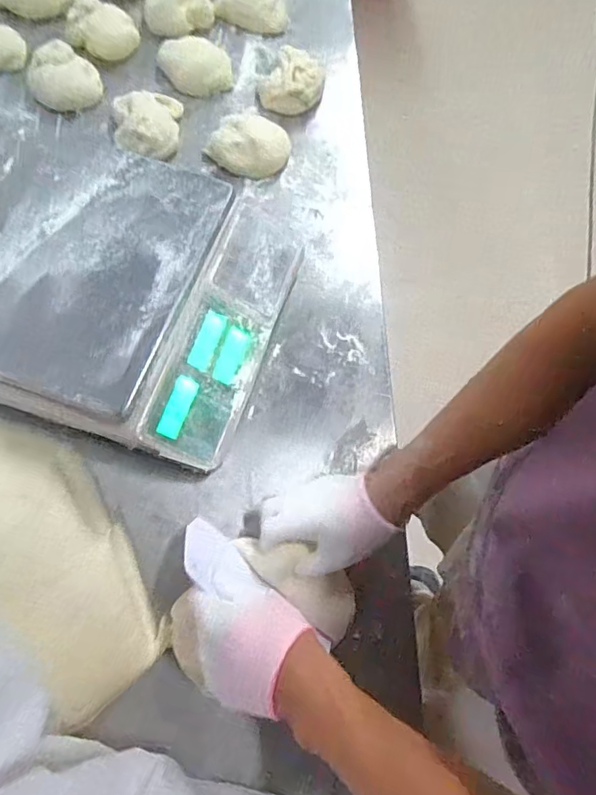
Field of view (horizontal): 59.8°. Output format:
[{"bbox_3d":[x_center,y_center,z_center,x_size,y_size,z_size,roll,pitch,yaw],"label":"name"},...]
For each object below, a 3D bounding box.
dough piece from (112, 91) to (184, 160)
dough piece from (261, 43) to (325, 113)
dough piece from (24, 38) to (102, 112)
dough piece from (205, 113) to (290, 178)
[{"bbox_3d":[-0.219,-0.404,0.753,0.097,0.047,0.117,0,70,1],"label":"dough piece"},{"bbox_3d":[-0.010,-0.479,0.789,0.107,0.050,0.097,1,70,1],"label":"dough piece"},{"bbox_3d":[-0.356,-0.484,0.779,0.097,0.038,0.097,-29,72,-10],"label":"dough piece"},{"bbox_3d":[-0.072,-0.370,0.743,0.118,0.043,0.101,12,70,5],"label":"dough piece"}]

